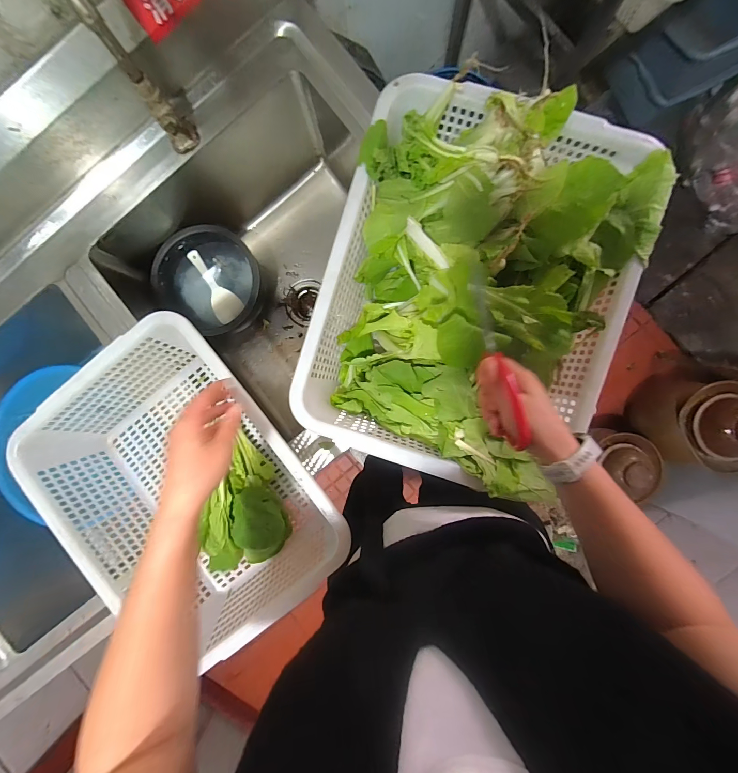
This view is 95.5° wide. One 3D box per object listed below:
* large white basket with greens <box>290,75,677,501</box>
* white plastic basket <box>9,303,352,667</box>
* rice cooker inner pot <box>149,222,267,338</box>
[{"bbox_3d":[0.134,-0.122,0.464,0.371,0.140,0.474,17,92,2],"label":"large white basket with greens"},{"bbox_3d":[-0.267,0.150,0.524,0.330,0.130,0.435,-39,89,3],"label":"white plastic basket"},{"bbox_3d":[-0.341,-0.229,0.760,0.205,0.113,0.215,0,91,3],"label":"rice cooker inner pot"}]

